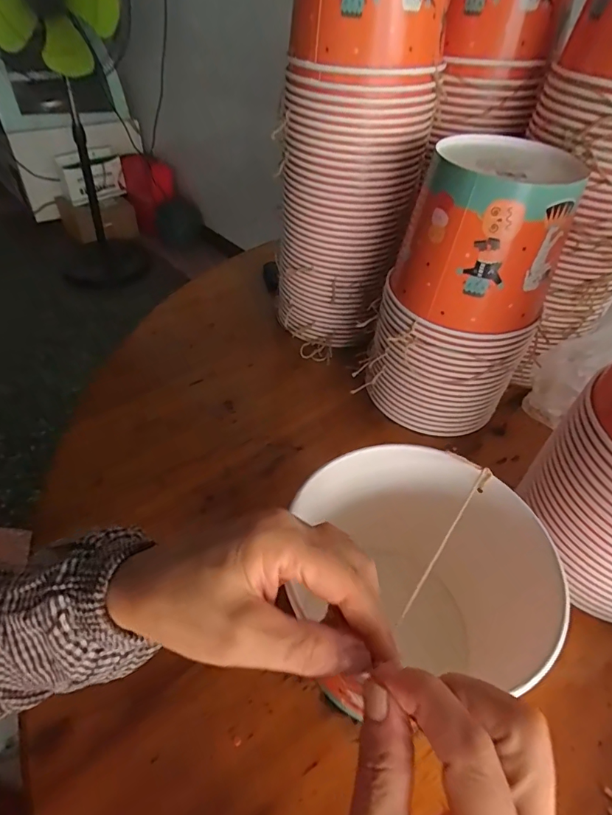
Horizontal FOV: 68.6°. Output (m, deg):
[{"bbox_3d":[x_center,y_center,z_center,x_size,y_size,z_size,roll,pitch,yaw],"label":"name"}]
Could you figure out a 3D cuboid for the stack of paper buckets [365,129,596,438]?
[{"bbox_3d":[0.164,-0.113,0.476,0.160,0.278,0.135,22,46,15],"label":"stack of paper buckets"}]

